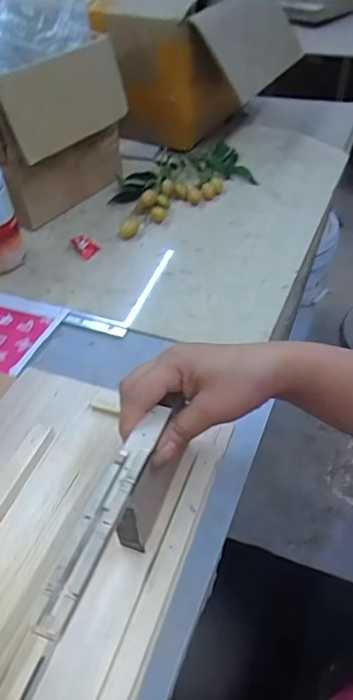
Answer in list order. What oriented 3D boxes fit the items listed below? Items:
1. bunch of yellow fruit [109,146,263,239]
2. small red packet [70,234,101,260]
[{"bbox_3d":[0.010,-0.257,0.768,0.280,0.040,0.111,-27,50,-24],"label":"bunch of yellow fruit"},{"bbox_3d":[-0.125,-0.143,0.676,0.028,0.016,0.040,-31,50,-25],"label":"small red packet"}]

